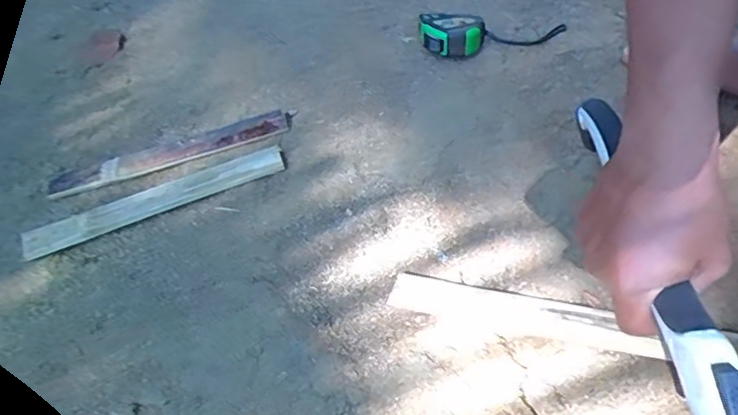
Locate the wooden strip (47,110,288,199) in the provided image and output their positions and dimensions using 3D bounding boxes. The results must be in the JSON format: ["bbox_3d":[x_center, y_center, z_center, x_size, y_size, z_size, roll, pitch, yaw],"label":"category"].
[{"bbox_3d":[-0.248,-0.067,0.699,0.297,0.011,0.045,-16,53,2],"label":"wooden strip"}]

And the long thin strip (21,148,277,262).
[{"bbox_3d":[-0.245,-0.010,0.644,0.298,0.010,0.039,-20,60,-4],"label":"long thin strip"}]

